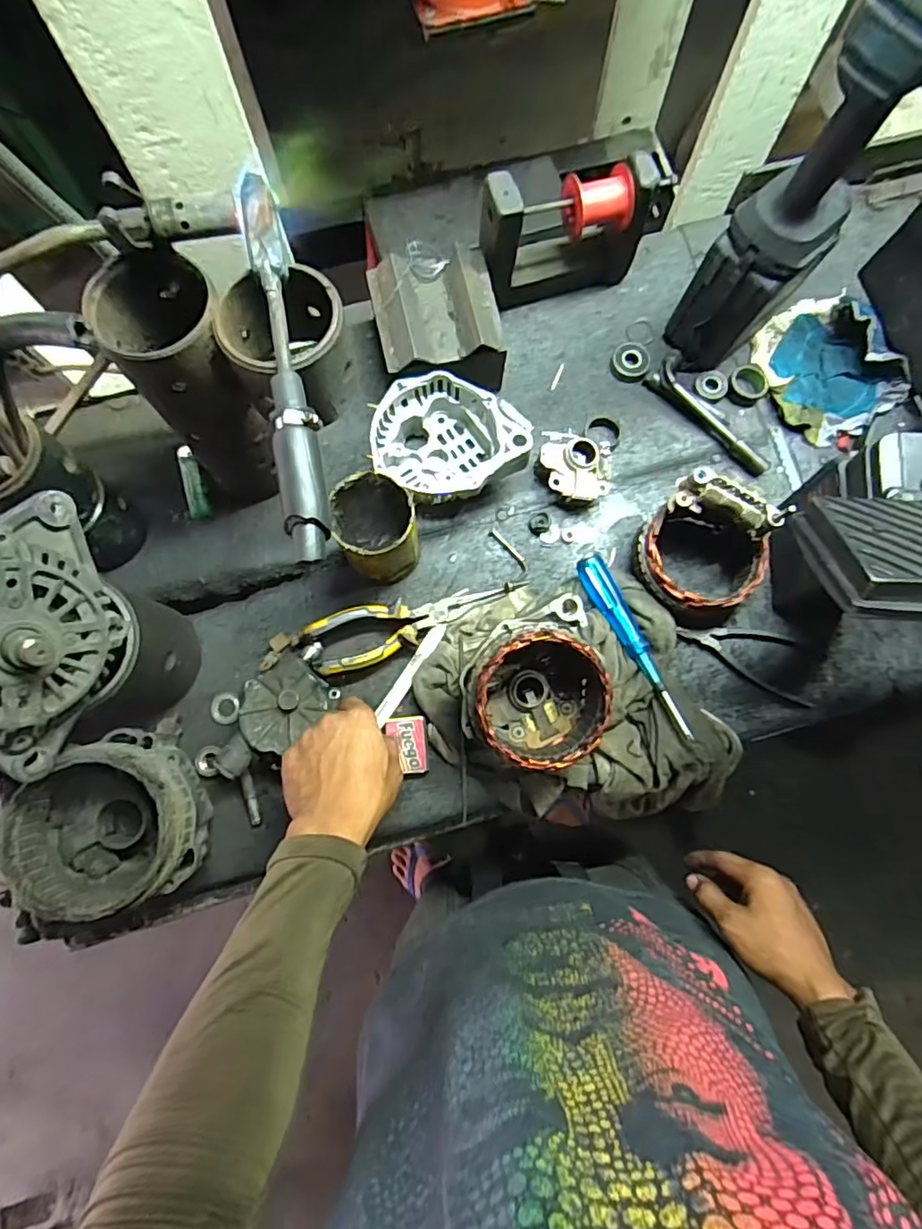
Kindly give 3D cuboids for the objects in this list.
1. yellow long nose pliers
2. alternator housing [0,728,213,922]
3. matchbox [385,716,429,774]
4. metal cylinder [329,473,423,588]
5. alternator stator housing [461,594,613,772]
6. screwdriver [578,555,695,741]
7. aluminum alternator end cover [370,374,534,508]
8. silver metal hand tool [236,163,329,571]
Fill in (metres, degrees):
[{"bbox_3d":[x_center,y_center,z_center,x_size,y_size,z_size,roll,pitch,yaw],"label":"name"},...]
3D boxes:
[{"bbox_3d":[-0.040,0.007,0.572,0.213,0.034,0.056,-16,77,-3],"label":"yellow long nose pliers"},{"bbox_3d":[-0.288,0.171,0.480,0.125,0.097,0.131,0,77,0],"label":"alternator housing"},{"bbox_3d":[-0.050,0.125,0.558,0.036,0.011,0.053,-6,77,-1],"label":"matchbox"},{"bbox_3d":[-0.076,-0.076,0.541,0.072,0.100,0.075,-36,79,-8],"label":"metal cylinder"},{"bbox_3d":[0.067,0.066,0.510,0.114,0.104,0.131,-15,77,-3],"label":"alternator stator housing"},{"bbox_3d":[0.162,0.031,0.554,0.026,0.025,0.187,-23,78,-5],"label":"screwdriver"},{"bbox_3d":[-0.007,-0.171,0.586,0.156,0.077,0.124,-11,77,-2],"label":"aluminum alternator end cover"},{"bbox_3d":[-0.115,-0.167,0.380,0.028,0.026,0.267,-10,77,-2],"label":"silver metal hand tool"}]

